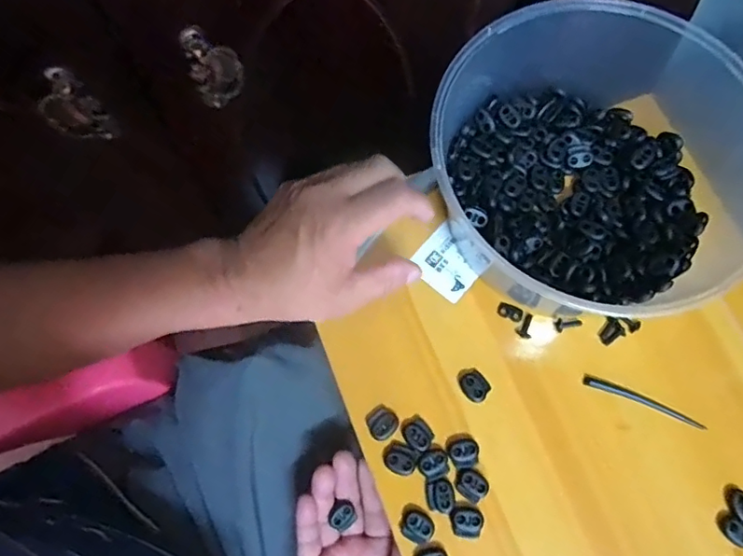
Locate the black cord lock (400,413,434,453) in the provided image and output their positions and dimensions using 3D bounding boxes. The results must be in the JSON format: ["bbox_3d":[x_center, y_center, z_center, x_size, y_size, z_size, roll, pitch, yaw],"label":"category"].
[{"bbox_3d":[0.033,0.110,0.387,0.019,0.005,0.024,-40,75,-10],"label":"black cord lock"}]

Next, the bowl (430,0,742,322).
[{"bbox_3d":[0.156,-0.090,0.401,0.218,0.099,0.210,0,72,-1],"label":"bowl"}]

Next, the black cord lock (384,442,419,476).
[{"bbox_3d":[0.020,0.126,0.380,0.022,0.004,0.019,28,75,11],"label":"black cord lock"}]

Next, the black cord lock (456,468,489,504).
[{"bbox_3d":[0.069,0.142,0.375,0.022,0.004,0.018,36,77,13],"label":"black cord lock"}]

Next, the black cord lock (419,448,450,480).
[{"bbox_3d":[0.044,0.129,0.378,0.020,0.004,0.019,-20,72,-4],"label":"black cord lock"}]

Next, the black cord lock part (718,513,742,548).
[{"bbox_3d":[0.246,0.170,0.368,0.023,0.004,0.015,40,78,14],"label":"black cord lock part"}]

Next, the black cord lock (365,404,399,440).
[{"bbox_3d":[0.008,0.103,0.390,0.021,0.005,0.022,-41,75,-11],"label":"black cord lock"}]

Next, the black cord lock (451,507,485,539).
[{"bbox_3d":[0.065,0.165,0.367,0.021,0.004,0.019,15,73,7],"label":"black cord lock"}]

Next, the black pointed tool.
[{"bbox_3d":[0.197,0.088,0.392,0.088,0.005,0.010,21,74,9],"label":"black pointed tool"}]

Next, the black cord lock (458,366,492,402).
[{"bbox_3d":[0.074,0.077,0.396,0.025,0.008,0.020,43,78,14],"label":"black cord lock"}]

